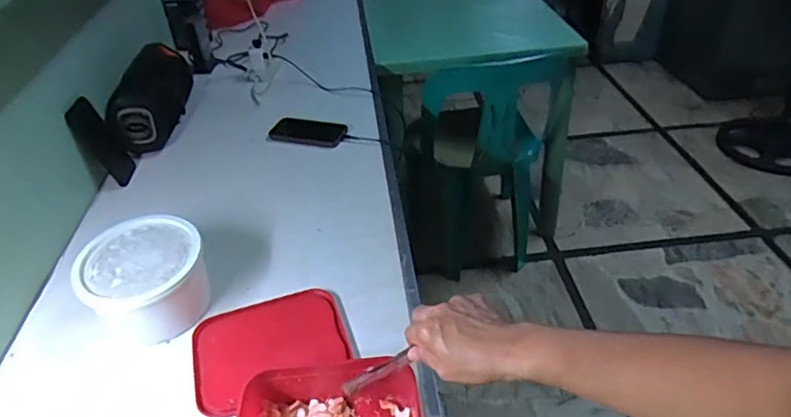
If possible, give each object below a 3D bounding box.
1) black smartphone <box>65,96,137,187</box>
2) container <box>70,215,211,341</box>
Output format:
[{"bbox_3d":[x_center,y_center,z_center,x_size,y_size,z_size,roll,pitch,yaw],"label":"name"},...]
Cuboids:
[{"bbox_3d":[-0.557,-0.128,1.038,0.011,0.168,0.086,-14,40,12],"label":"black smartphone"},{"bbox_3d":[-0.345,0.097,0.768,0.155,0.089,0.149,-2,38,2],"label":"container"}]

